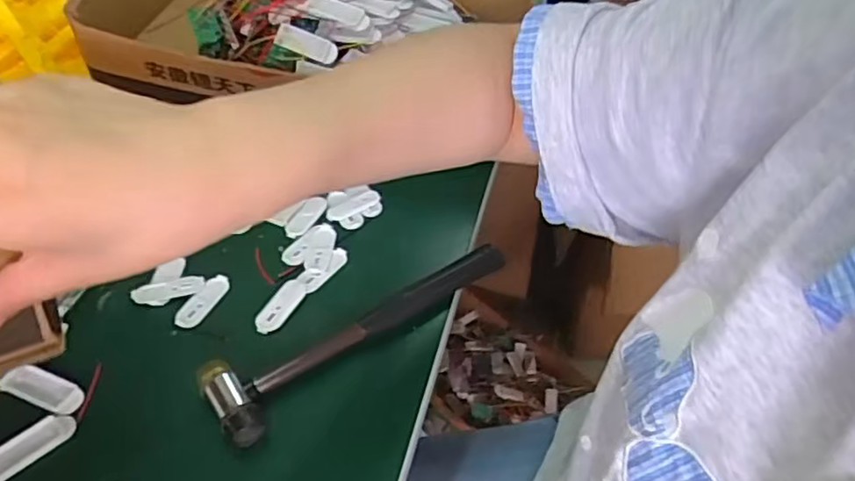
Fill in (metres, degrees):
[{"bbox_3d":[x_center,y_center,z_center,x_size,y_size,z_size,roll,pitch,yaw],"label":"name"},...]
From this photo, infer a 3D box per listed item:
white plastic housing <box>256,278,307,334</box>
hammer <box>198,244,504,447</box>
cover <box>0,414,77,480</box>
[{"bbox_3d":[-0.109,0.048,0.467,0.016,0.007,0.050,21,49,20],"label":"white plastic housing"},{"bbox_3d":[-0.039,0.061,0.444,0.231,0.027,0.057,-28,51,-24],"label":"hammer"},{"bbox_3d":[-0.250,0.129,0.389,0.059,0.004,0.021,-34,54,-28],"label":"cover"}]

